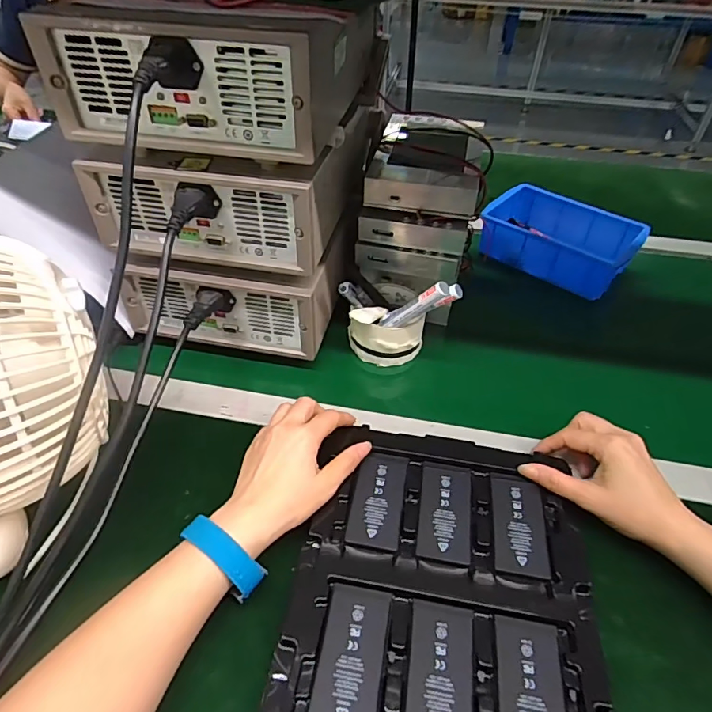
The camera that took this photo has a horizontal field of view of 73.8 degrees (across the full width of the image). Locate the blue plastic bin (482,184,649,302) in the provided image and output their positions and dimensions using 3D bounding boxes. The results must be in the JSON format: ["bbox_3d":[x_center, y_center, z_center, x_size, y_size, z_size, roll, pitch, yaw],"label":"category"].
[{"bbox_3d":[0.277,-0.163,0.660,0.192,0.065,0.126,38,52,27],"label":"blue plastic bin"}]

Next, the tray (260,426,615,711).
[{"bbox_3d":[0.064,0.178,0.350,0.218,0.029,0.271,11,45,3],"label":"tray"}]

